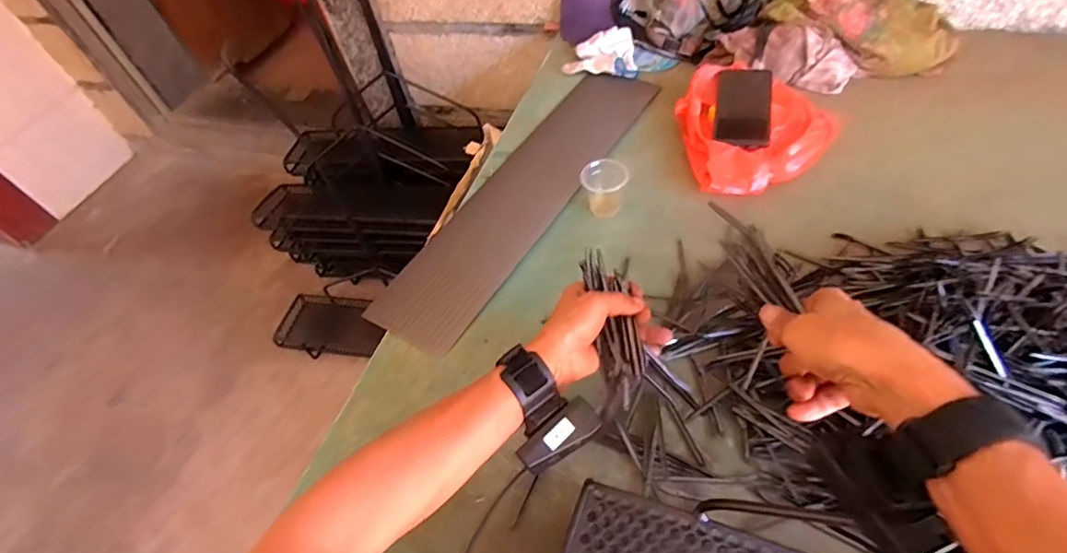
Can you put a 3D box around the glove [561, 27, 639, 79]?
[{"bbox_3d":[0.119,-0.399,0.938,0.132,0.047,0.096,-3,52,9],"label":"glove"}]

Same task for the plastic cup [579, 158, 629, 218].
[{"bbox_3d":[0.102,-0.124,0.707,0.060,0.057,0.052,-17,51,-3],"label":"plastic cup"}]

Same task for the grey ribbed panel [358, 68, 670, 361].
[{"bbox_3d":[-0.007,-0.136,0.782,0.146,0.015,0.597,24,61,26],"label":"grey ribbed panel"}]

